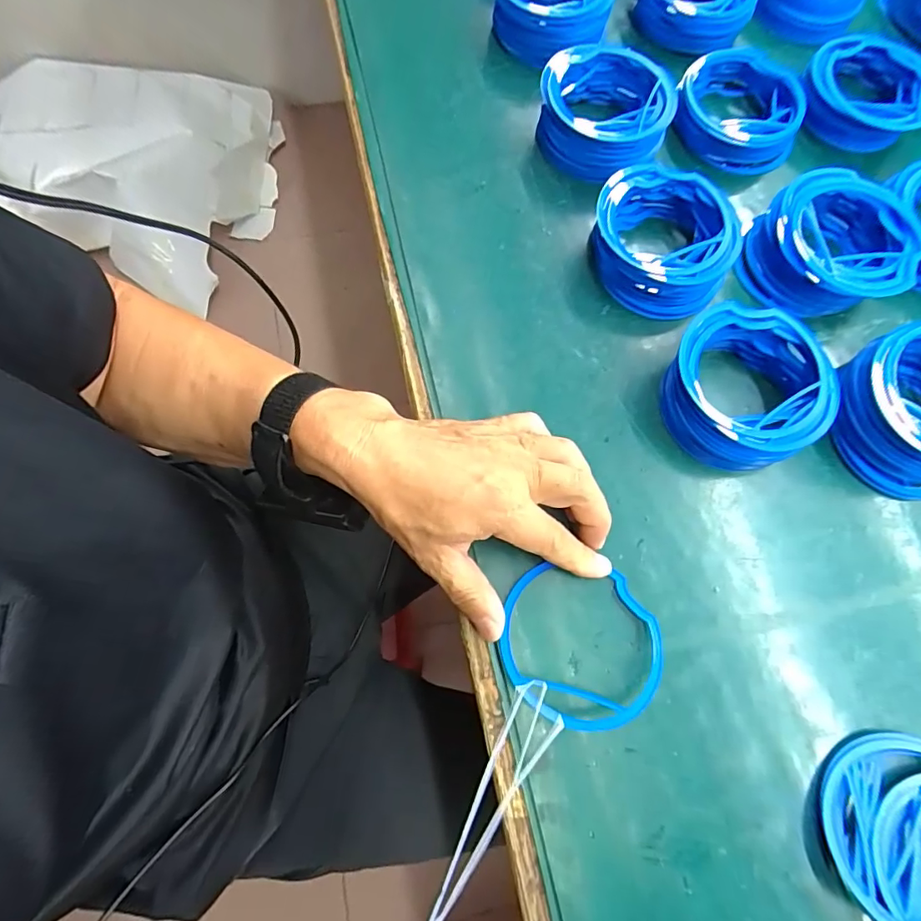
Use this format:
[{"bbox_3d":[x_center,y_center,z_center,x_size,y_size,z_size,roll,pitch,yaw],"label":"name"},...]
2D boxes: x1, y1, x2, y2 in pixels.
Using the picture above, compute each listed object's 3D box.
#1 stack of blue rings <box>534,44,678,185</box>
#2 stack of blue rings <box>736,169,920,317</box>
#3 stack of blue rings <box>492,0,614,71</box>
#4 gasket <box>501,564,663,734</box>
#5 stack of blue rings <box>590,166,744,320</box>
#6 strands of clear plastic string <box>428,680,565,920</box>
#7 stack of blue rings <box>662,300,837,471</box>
[{"bbox_3d":[0.111,-0.273,0.397,0.103,0.038,0.103,29,74,7],"label":"stack of blue rings"},{"bbox_3d":[0.270,-0.160,0.373,0.109,0.040,0.103,25,74,6],"label":"stack of blue rings"},{"bbox_3d":[0.078,-0.388,0.432,0.099,0.045,0.091,21,74,5],"label":"stack of blue rings"},{"bbox_3d":[0.071,0.107,0.291,0.095,0.006,0.086,6,61,-4],"label":"gasket"},{"bbox_3d":[0.146,-0.159,0.366,0.100,0.036,0.099,6,73,0],"label":"stack of blue rings"},{"bbox_3d":[0.013,0.169,0.244,0.027,0.012,0.129,35,55,8],"label":"strands of clear plastic string"},{"bbox_3d":[0.187,-0.048,0.335,0.102,0.038,0.103,32,75,8],"label":"stack of blue rings"}]

